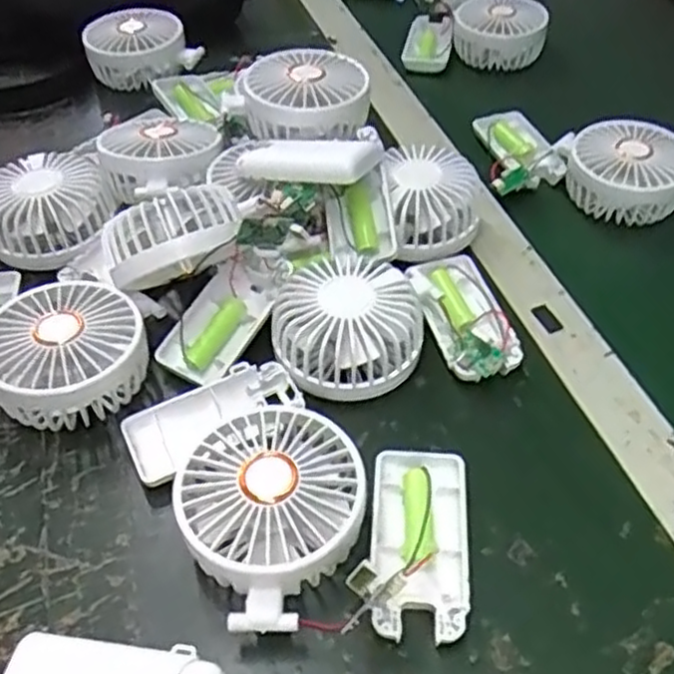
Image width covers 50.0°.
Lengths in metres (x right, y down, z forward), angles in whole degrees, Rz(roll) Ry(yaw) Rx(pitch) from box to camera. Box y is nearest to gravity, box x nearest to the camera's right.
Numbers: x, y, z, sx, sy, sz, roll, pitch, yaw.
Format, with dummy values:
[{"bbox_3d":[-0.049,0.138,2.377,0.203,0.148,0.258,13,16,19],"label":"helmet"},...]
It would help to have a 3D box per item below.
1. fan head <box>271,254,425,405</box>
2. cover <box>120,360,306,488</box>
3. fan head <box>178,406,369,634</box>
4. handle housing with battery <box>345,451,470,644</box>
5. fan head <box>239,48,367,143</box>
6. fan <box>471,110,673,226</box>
[{"bbox_3d":[0.006,-0.008,0.415,0.083,0.038,0.082,-1,48,1],"label":"fan head"},{"bbox_3d":[-0.068,0.044,0.396,0.094,0.019,0.039,-24,52,-19],"label":"cover"},{"bbox_3d":[-0.032,0.086,0.342,0.085,0.045,0.105,-3,48,-1],"label":"fan head"},{"bbox_3d":[0.038,0.099,0.348,0.048,0.016,0.093,4,48,5],"label":"handle housing with battery"},{"bbox_3d":[-0.023,-0.171,0.504,0.087,0.031,0.081,-6,48,-3],"label":"fan head"},{"bbox_3d":[0.190,-0.147,0.574,0.165,0.065,0.109,18,51,17],"label":"fan"}]

